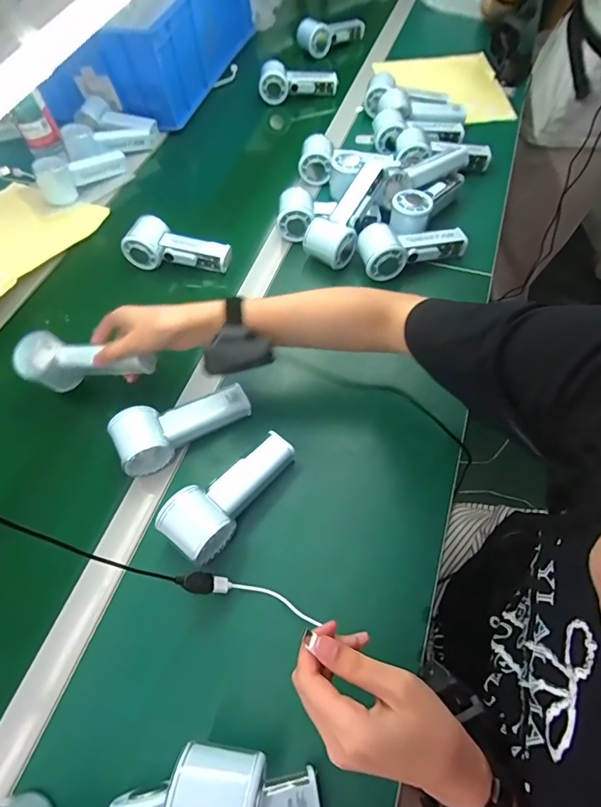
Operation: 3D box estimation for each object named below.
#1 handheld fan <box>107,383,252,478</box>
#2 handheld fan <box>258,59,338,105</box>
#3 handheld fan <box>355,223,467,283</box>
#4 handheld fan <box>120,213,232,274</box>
[{"bbox_3d":[-0.131,0.020,0.497,0.148,0.042,0.058,-25,61,-11],"label":"handheld fan"},{"bbox_3d":[-0.004,-0.637,0.877,0.152,0.065,0.039,-8,59,0],"label":"handheld fan"},{"bbox_3d":[0.160,-0.215,0.621,0.152,0.059,0.056,-10,59,-2],"label":"handheld fan"},{"bbox_3d":[-0.180,-0.229,0.657,0.153,0.053,0.050,12,60,-3],"label":"handheld fan"}]

